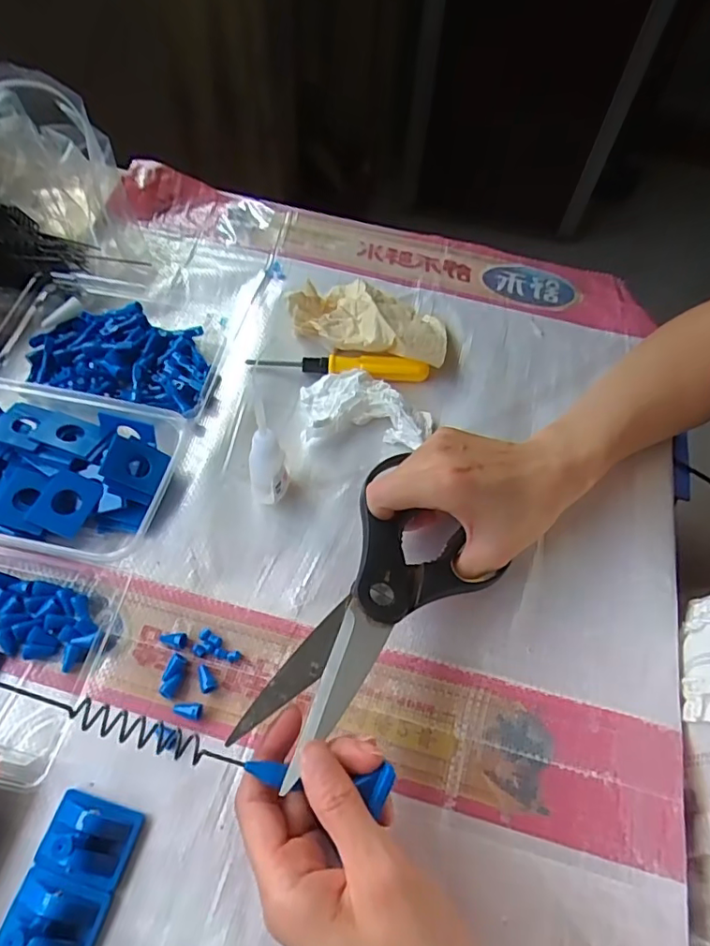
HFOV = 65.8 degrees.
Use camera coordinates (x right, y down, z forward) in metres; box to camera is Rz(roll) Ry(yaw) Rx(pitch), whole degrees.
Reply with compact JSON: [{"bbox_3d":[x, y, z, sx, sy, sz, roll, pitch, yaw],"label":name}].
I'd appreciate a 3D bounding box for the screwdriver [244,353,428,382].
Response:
[{"bbox_3d":[-0.012,-0.088,0.434,0.140,0.013,0.018,7,60,1],"label":"screwdriver"}]

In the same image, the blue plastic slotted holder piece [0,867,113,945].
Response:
[{"bbox_3d":[-0.145,0.212,0.260,0.044,0.018,0.034,16,60,6],"label":"blue plastic slotted holder piece"}]

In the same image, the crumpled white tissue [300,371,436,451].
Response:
[{"bbox_3d":[0.008,-0.050,0.415,0.098,0.015,0.061,4,59,0],"label":"crumpled white tissue"}]

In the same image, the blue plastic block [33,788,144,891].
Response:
[{"bbox_3d":[-0.136,0.184,0.277,0.043,0.018,0.033,15,60,6],"label":"blue plastic block"}]

